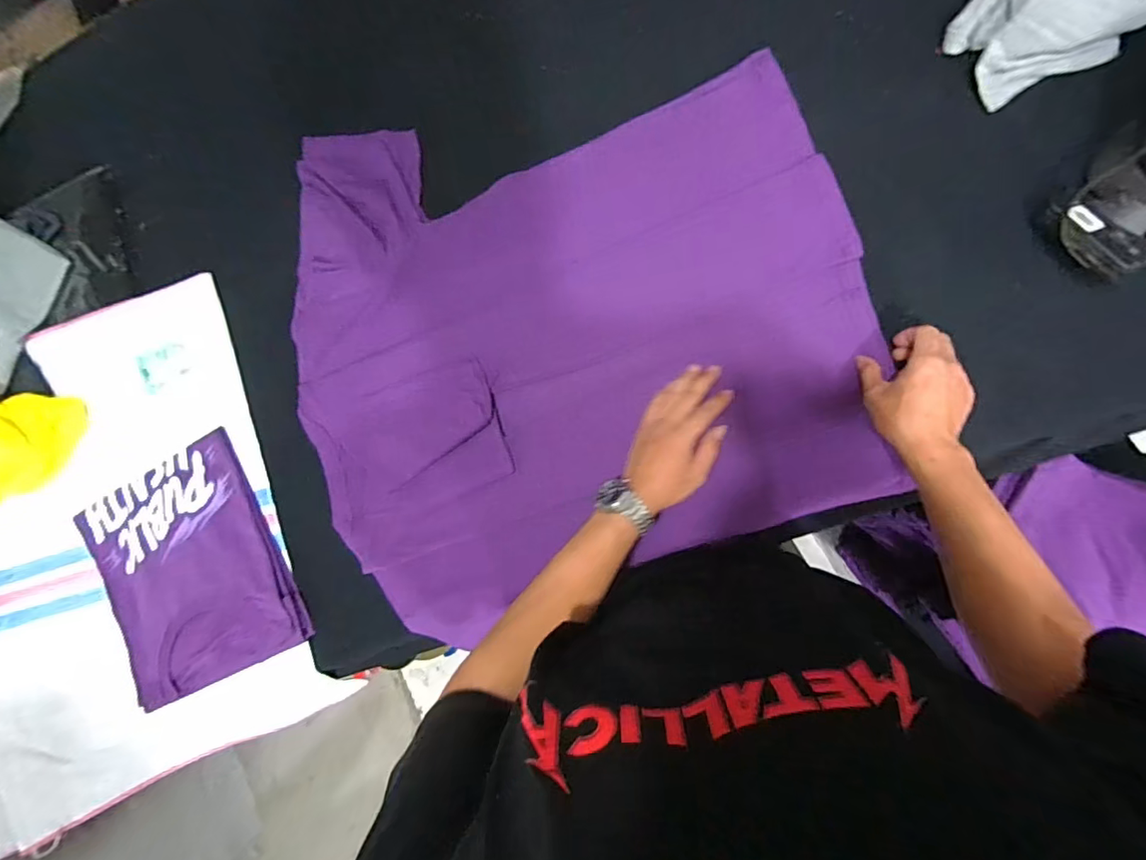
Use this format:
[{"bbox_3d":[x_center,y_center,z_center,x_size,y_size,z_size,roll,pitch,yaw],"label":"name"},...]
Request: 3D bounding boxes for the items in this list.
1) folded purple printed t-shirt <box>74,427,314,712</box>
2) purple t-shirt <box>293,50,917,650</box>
[{"bbox_3d":[-0.562,0.204,0.720,0.280,0.035,0.322,-25,88,7],"label":"folded purple printed t-shirt"},{"bbox_3d":[-0.025,-0.120,0.628,0.693,0.058,0.631,-20,89,7],"label":"purple t-shirt"}]

